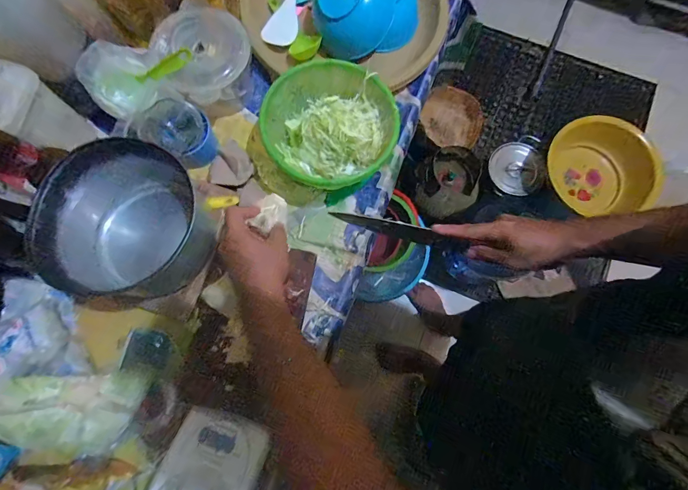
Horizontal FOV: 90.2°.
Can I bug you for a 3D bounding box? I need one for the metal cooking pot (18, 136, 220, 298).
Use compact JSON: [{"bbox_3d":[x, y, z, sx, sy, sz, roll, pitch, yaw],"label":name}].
[{"bbox_3d":[-0.348,-0.041,0.548,0.221,0.111,0.239,0,79,1],"label":"metal cooking pot"}]

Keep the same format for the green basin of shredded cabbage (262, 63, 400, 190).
[{"bbox_3d":[-0.017,-0.205,0.626,0.210,0.126,0.201,0,79,1],"label":"green basin of shredded cabbage"}]

